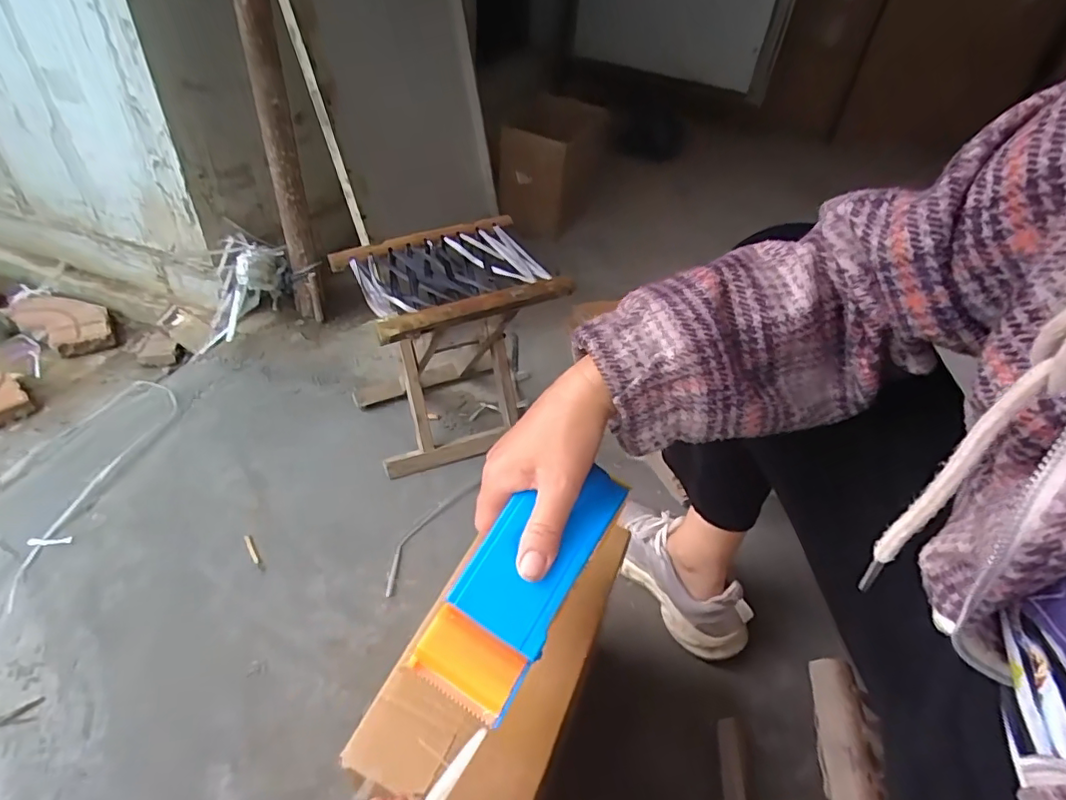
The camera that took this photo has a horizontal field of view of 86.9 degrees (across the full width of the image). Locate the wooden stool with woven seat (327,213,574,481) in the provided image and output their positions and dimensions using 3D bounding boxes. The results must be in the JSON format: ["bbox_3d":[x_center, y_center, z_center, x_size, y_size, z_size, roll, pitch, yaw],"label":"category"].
[{"bbox_3d":[-0.121,-0.079,0.841,0.258,0.277,0.187,-18,46,-25],"label":"wooden stool with woven seat"}]

